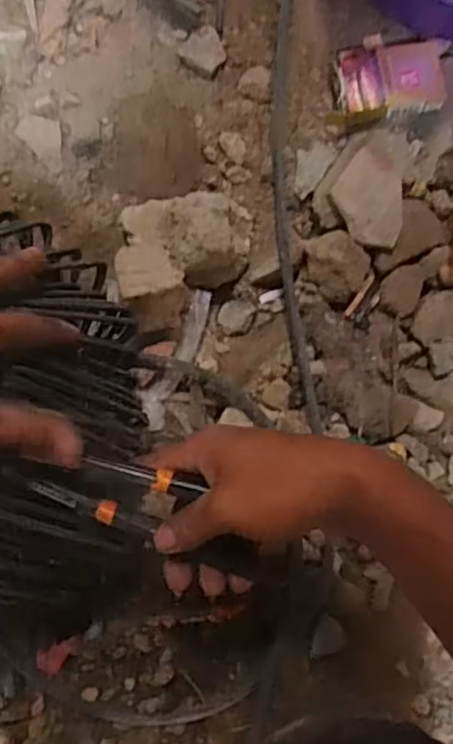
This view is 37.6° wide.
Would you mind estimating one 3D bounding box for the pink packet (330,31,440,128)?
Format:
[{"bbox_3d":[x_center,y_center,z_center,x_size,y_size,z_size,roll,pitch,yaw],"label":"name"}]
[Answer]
[{"bbox_3d":[0.134,-0.243,0.552,0.088,0.027,0.076,-3,88,-5],"label":"pink packet"}]

